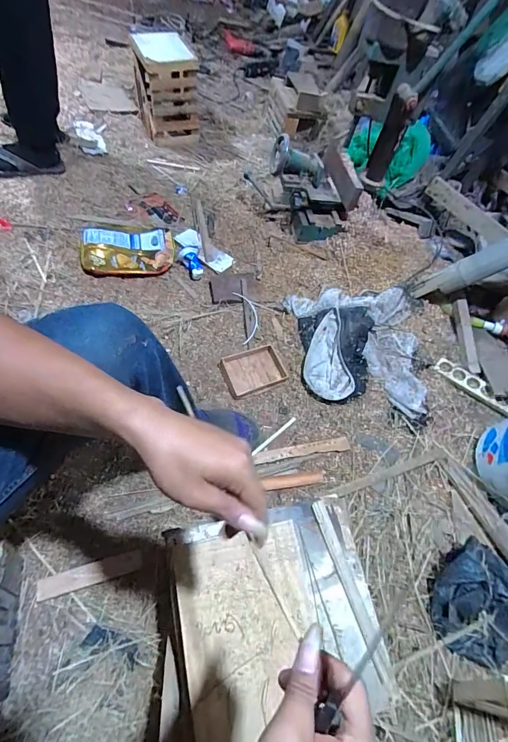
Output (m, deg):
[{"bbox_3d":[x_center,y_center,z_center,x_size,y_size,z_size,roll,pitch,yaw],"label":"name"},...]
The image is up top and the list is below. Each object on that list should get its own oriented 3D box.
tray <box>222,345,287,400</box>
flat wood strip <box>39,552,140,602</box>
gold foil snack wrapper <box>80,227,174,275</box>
[{"bbox_3d":[-0.001,0.001,1.043,0.160,0.030,0.120,-16,62,-21],"label":"tray"},{"bbox_3d":[-0.308,0.386,0.708,0.179,0.010,0.038,-10,57,-22],"label":"flat wood strip"},{"bbox_3d":[-0.405,-0.387,1.206,0.284,0.035,0.220,1,57,-12],"label":"gold foil snack wrapper"}]

